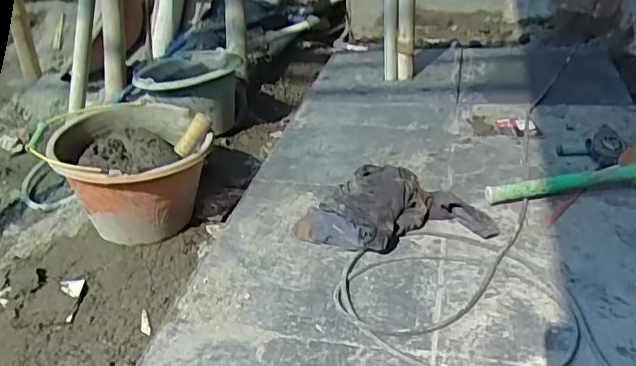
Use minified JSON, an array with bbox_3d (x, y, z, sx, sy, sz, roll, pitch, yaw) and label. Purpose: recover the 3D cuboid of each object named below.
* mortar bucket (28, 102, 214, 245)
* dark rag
[{"bbox_3d":[-0.358,-0.022,1.117,0.280,0.203,0.281,-5,32,3],"label":"mortar bucket"},{"bbox_3d":[0.125,0.037,0.988,0.309,0.064,0.216,-10,32,-5],"label":"dark rag"}]

